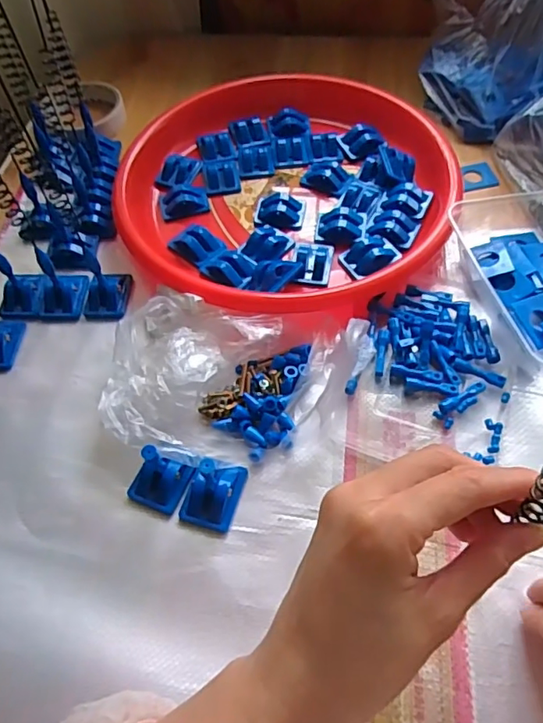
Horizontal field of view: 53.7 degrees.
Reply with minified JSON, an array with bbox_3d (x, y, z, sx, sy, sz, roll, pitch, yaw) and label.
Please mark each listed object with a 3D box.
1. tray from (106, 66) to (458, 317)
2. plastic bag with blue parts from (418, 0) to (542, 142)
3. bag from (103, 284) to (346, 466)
[{"bbox_3d":[0.011,-0.164,0.485,0.286,0.036,0.274,-2,57,2],"label":"tray"},{"bbox_3d":[0.213,-0.312,0.498,0.175,0.153,0.110,16,59,13],"label":"plastic bag with blue parts"},{"bbox_3d":[-0.034,0.011,0.384,0.163,0.034,0.121,7,58,8],"label":"bag"}]

